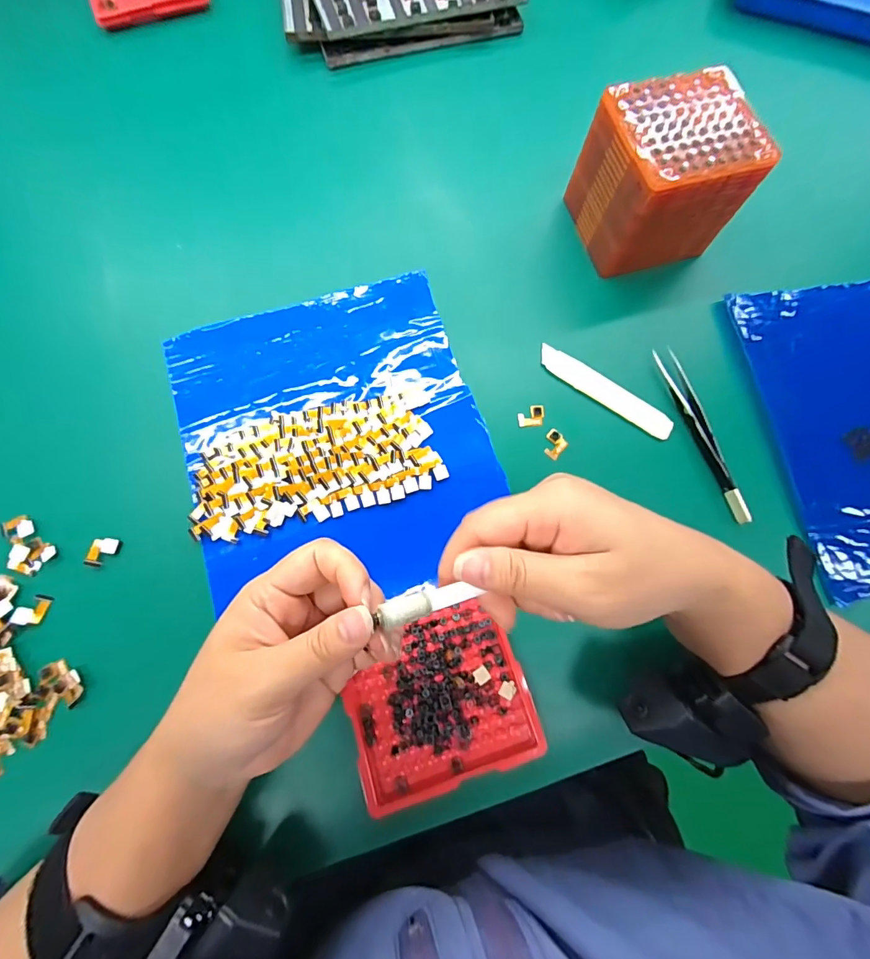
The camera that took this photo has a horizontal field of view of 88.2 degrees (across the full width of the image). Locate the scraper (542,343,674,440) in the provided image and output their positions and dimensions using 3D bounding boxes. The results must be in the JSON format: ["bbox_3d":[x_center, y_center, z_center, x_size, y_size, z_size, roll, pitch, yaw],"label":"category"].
[{"bbox_3d":[0.118,-0.061,0.313,0.102,0.004,0.020,34,76,8],"label":"scraper"}]

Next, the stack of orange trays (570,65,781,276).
[{"bbox_3d":[0.158,-0.211,0.319,0.094,0.082,0.083,-16,75,-6],"label":"stack of orange trays"}]

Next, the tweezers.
[{"bbox_3d":[0.179,-0.031,0.303,0.013,0.012,0.126,-14,75,-6],"label":"tweezers"}]

